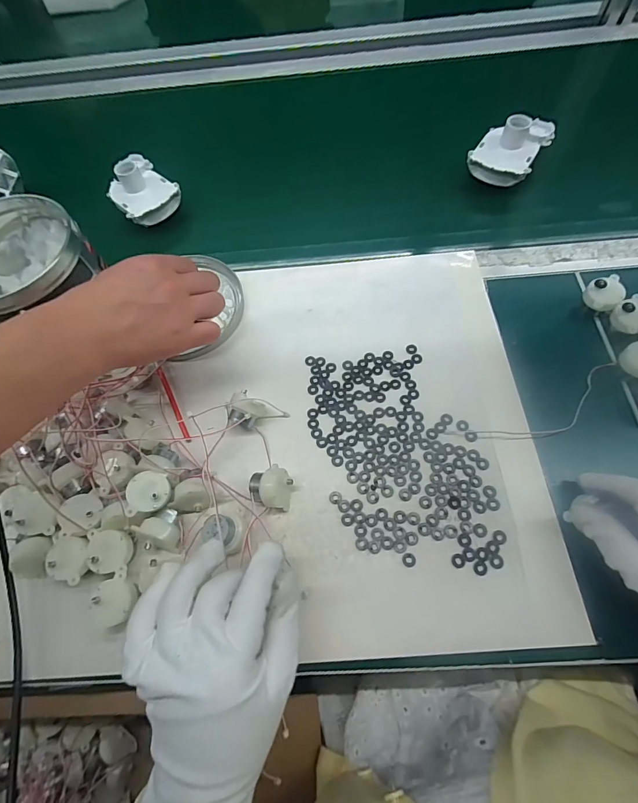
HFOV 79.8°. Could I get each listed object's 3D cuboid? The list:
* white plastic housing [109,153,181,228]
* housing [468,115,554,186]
[{"bbox_3d":[-0.222,-0.263,0.472,0.071,0.042,0.084,-42,70,-15],"label":"white plastic housing"},{"bbox_3d":[0.231,-0.308,0.456,0.072,0.041,0.098,30,71,16],"label":"housing"}]

